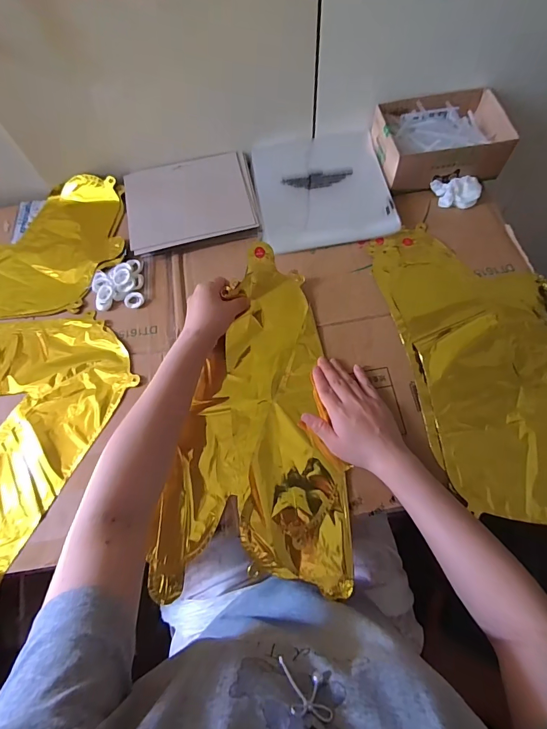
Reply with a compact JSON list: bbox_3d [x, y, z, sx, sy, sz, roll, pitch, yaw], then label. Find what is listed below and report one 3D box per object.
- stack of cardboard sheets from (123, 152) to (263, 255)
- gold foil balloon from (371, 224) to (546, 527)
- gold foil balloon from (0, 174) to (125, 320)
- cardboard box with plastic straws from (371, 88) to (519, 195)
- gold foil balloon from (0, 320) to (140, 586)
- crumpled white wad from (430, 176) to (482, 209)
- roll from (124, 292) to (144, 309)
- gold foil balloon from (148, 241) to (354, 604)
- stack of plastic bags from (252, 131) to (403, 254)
[{"bbox_3d":[-0.130,-0.265,0.593,0.202,0.014,0.166,-13,67,-3],"label":"stack of cardboard sheets"},{"bbox_3d":[0.291,-0.008,0.480,0.220,0.019,0.422,-11,70,-4],"label":"gold foil balloon"},{"bbox_3d":[-0.438,-0.173,0.578,0.397,0.032,0.233,-5,67,0],"label":"gold foil balloon"},{"bbox_3d":[0.260,-0.353,0.580,0.190,0.054,0.136,-10,67,-1],"label":"cardboard box with plastic straws"},{"bbox_3d":[-0.362,0.057,0.491,0.335,0.027,0.363,-1,70,4],"label":"gold foil balloon"},{"bbox_3d":[0.284,-0.266,0.575,0.065,0.026,0.049,-11,67,-2],"label":"crumpled white wad"},{"bbox_3d":[-0.201,-0.093,0.533,0.027,0.006,0.026,-1,67,2],"label":"roll"},{"bbox_3d":[-0.027,0.054,0.463,0.226,0.071,0.405,0,67,3],"label":"gold foil balloon"},{"bbox_3d":[0.074,-0.295,0.593,0.202,0.021,0.233,-8,67,-1],"label":"stack of plastic bags"}]

